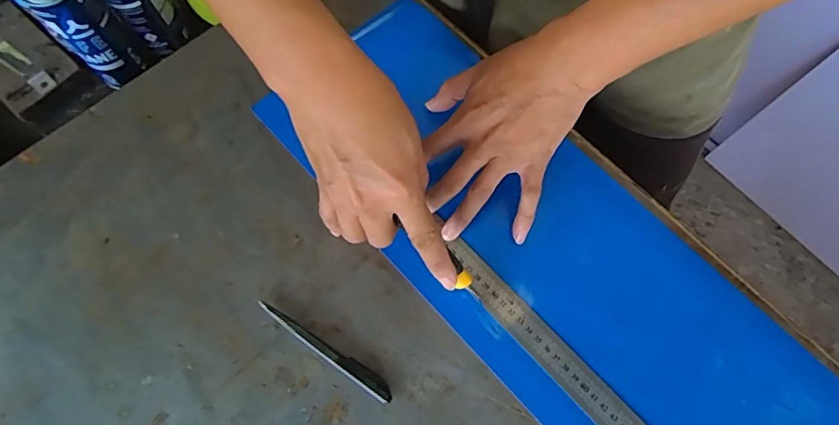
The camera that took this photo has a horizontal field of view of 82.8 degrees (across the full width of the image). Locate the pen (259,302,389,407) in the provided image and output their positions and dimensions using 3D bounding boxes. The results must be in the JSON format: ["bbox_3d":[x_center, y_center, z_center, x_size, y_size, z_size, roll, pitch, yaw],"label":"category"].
[{"bbox_3d":[-0.076,0.109,0.384,0.128,0.007,0.014,33,74,10],"label":"pen"}]

